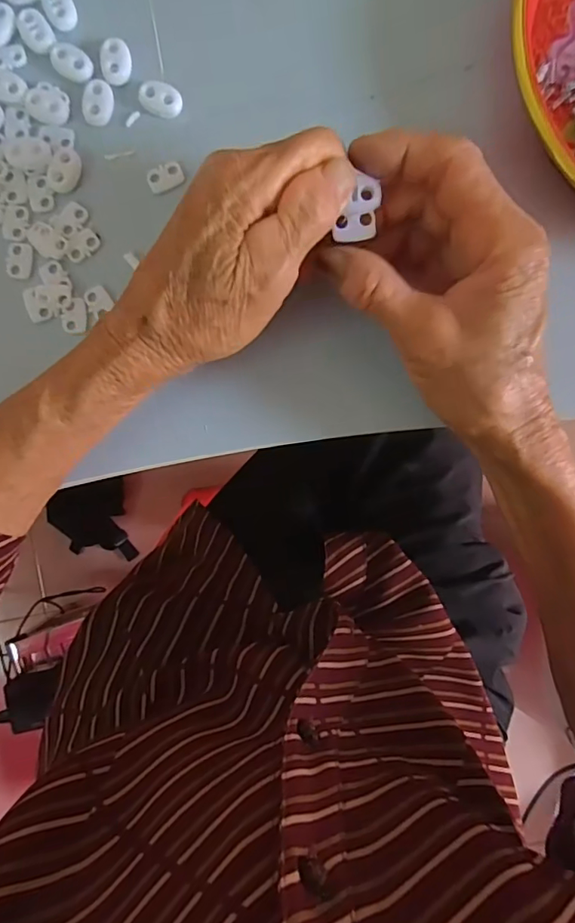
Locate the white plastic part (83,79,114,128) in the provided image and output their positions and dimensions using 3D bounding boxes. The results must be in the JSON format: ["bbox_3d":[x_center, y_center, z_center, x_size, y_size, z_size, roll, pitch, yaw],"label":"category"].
[{"bbox_3d":[-0.097,-0.183,0.260,0.014,0.004,0.022,4,91,1],"label":"white plastic part"}]

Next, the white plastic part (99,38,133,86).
[{"bbox_3d":[-0.087,-0.204,0.260,0.014,0.006,0.020,-6,91,1],"label":"white plastic part"}]

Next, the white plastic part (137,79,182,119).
[{"bbox_3d":[-0.065,-0.184,0.259,0.021,0.004,0.015,18,91,0],"label":"white plastic part"}]

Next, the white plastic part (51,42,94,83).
[{"bbox_3d":[-0.110,-0.202,0.258,0.023,0.004,0.015,35,91,0],"label":"white plastic part"}]

